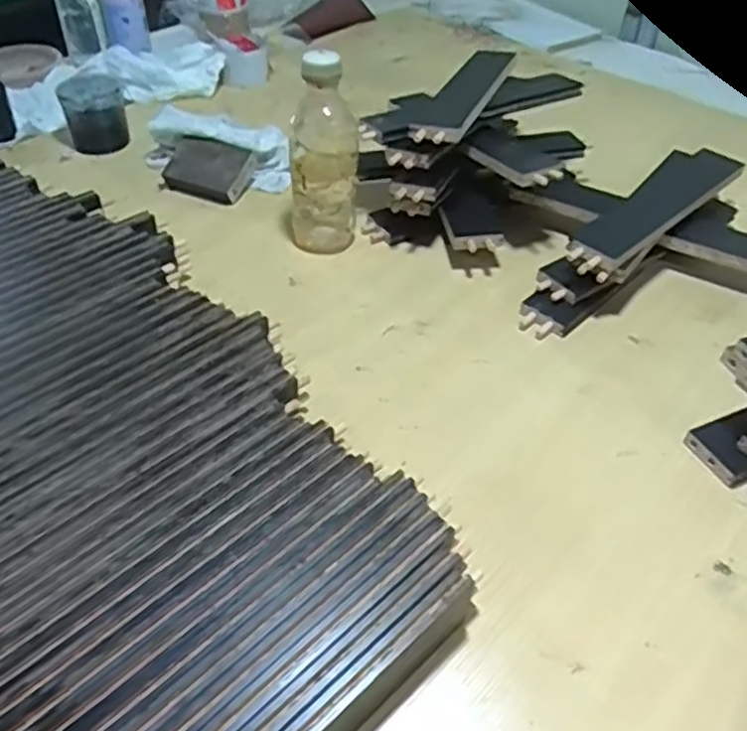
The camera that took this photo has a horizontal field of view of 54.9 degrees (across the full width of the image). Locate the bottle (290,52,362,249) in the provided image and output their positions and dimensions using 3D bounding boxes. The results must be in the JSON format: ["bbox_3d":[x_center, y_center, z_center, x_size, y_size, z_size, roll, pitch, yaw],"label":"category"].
[{"bbox_3d":[-0.056,-0.233,0.786,0.072,0.211,0.086,-1,45,-2],"label":"bottle"}]

